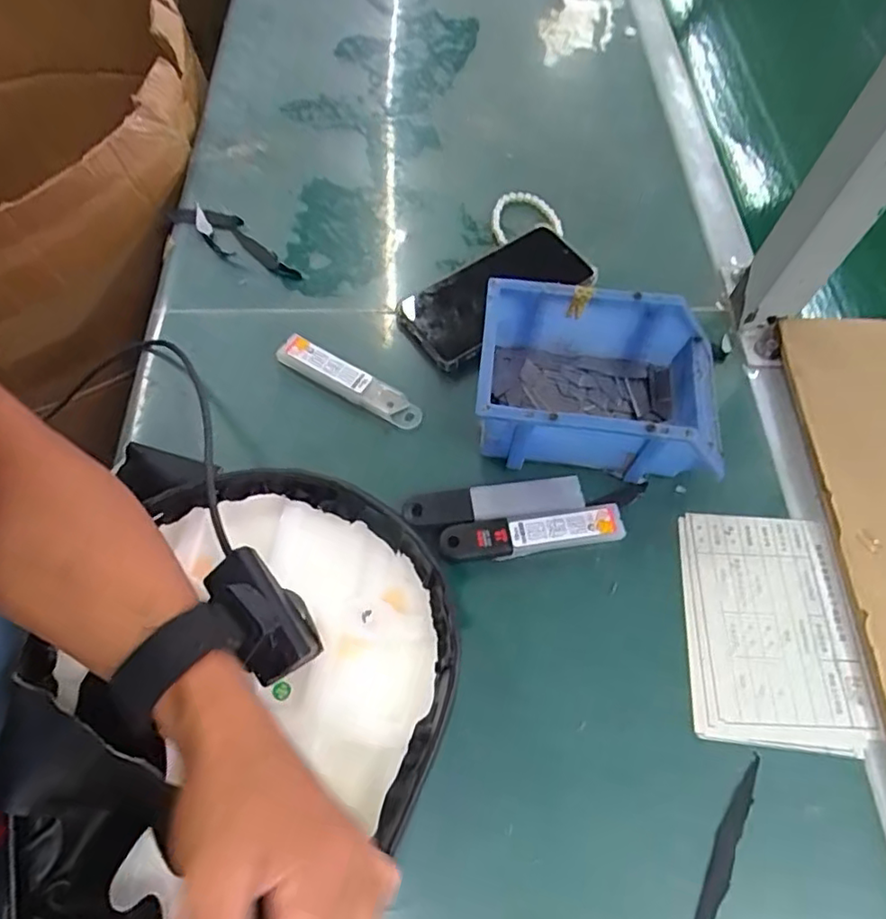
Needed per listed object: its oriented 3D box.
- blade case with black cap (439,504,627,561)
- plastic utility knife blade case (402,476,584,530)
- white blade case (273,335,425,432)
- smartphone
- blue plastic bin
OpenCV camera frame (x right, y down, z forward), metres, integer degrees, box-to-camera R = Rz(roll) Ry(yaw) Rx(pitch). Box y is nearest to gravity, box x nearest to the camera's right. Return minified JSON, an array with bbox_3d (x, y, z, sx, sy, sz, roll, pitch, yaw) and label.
[{"bbox_3d":[0.063,0.052,0.419,0.125,0.010,0.027,-7,64,-3],"label":"blade case with black cap"},{"bbox_3d":[0.036,0.031,0.429,0.125,0.008,0.026,-8,64,-3],"label":"plastic utility knife blade case"},{"bbox_3d":[-0.073,-0.061,0.476,0.124,0.018,0.024,28,67,14],"label":"white blade case"},{"bbox_3d":[0.043,-0.142,0.514,0.160,0.018,0.082,-34,68,-15],"label":"smartphone"},{"bbox_3d":[0.113,-0.055,0.436,0.170,0.075,0.110,6,64,3],"label":"blue plastic bin"}]

